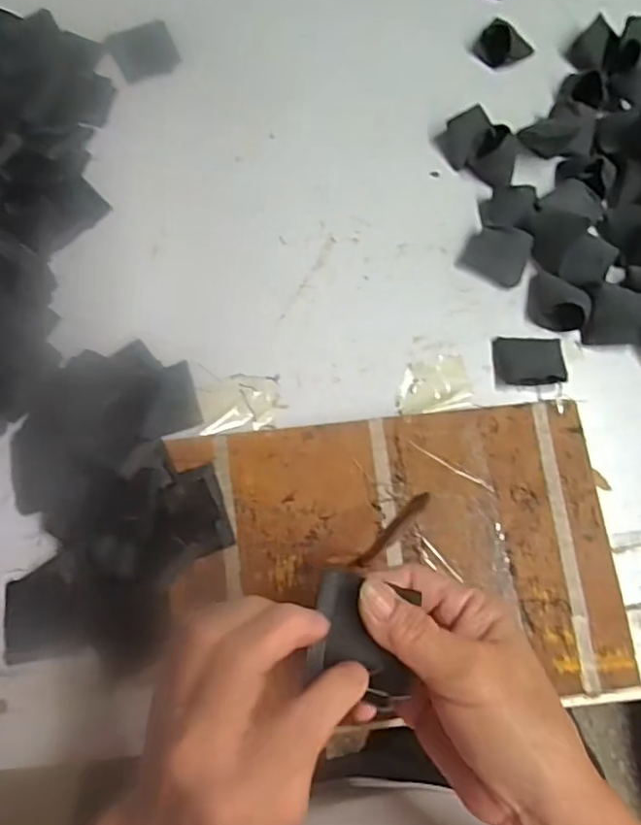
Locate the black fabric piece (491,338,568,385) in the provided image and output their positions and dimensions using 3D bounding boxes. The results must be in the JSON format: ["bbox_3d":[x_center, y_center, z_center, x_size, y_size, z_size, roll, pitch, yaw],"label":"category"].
[{"bbox_3d":[0.143,-0.035,0.413,0.047,0.005,0.033,1,69,8],"label":"black fabric piece"}]

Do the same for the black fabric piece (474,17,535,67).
[{"bbox_3d":[0.149,-0.302,0.482,0.039,0.028,0.029,-29,77,-9],"label":"black fabric piece"}]

